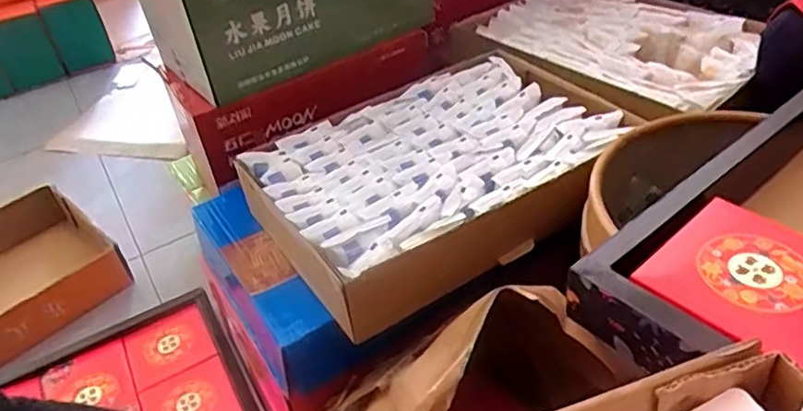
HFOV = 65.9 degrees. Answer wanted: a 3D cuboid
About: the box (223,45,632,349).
[{"bbox_3d":[0.056,-0.052,0.813,0.447,0.077,0.322,-26,43,-21],"label":"box"}]

